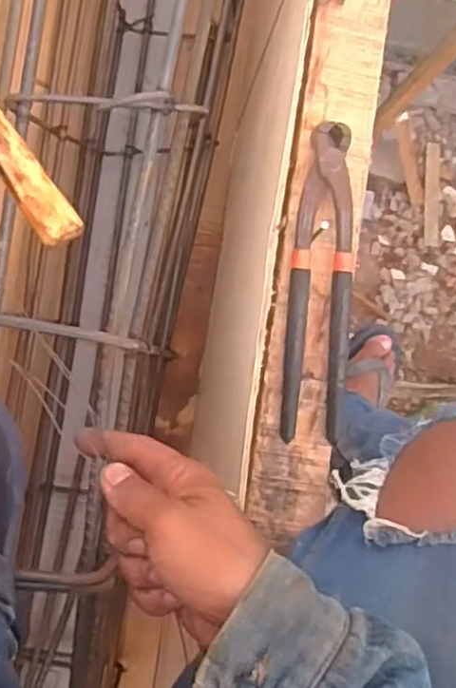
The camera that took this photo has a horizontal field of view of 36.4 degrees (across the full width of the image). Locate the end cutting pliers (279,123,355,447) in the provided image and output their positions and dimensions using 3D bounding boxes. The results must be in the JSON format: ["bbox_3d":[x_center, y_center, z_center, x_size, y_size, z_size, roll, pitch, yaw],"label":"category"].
[{"bbox_3d":[0.065,-0.042,0.478,0.040,0.018,0.214,5,88,-9],"label":"end cutting pliers"}]

